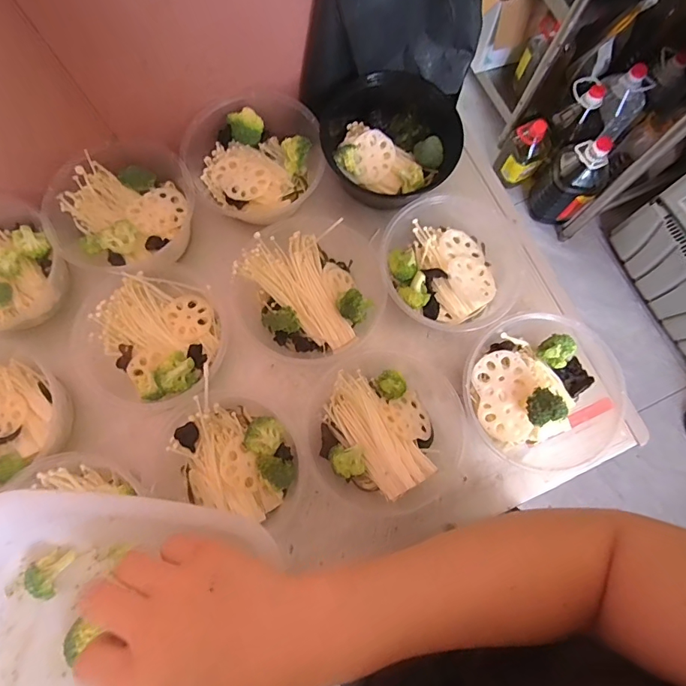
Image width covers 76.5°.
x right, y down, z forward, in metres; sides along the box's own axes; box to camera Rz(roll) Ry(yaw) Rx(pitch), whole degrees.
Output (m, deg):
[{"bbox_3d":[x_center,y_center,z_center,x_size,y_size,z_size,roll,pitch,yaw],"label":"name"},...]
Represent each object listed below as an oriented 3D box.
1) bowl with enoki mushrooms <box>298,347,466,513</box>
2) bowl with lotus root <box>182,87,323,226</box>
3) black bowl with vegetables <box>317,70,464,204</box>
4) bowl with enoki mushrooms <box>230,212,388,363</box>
[{"bbox_3d":[0.053,0.093,0.484,0.177,0.068,0.176,0,77,-1],"label":"bowl with enoki mushrooms"},{"bbox_3d":[-0.104,-0.223,0.539,0.162,0.058,0.150,0,77,-1],"label":"bowl with lotus root"},{"bbox_3d":[0.061,-0.262,0.542,0.165,0.067,0.151,0,77,-1],"label":"black bowl with vegetables"},{"bbox_3d":[-0.034,-0.062,0.504,0.171,0.066,0.159,0,77,-1],"label":"bowl with enoki mushrooms"}]

